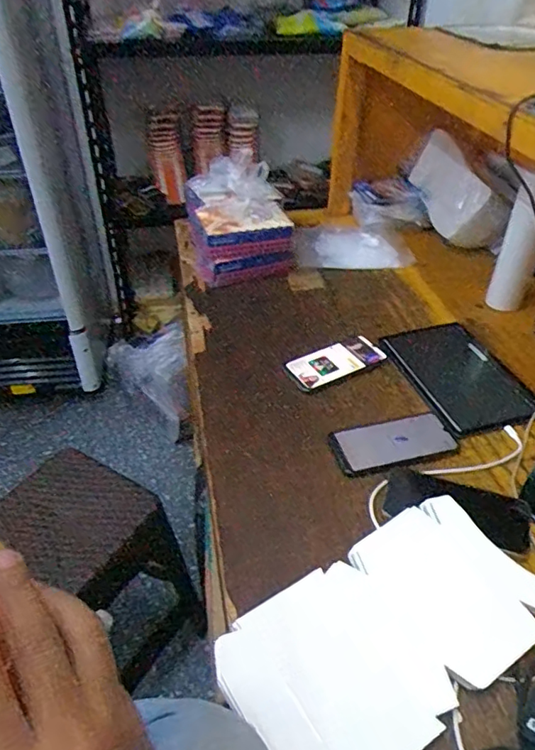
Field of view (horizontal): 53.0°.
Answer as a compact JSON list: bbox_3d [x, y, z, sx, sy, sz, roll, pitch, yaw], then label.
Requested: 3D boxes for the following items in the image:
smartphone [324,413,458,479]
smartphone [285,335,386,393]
[{"bbox_3d":[0.175,0.094,0.747,0.169,0.010,0.080,-10,41,-12],"label":"smartphone"},{"bbox_3d":[0.114,-0.021,0.883,0.168,0.016,0.076,-18,43,-21],"label":"smartphone"}]

